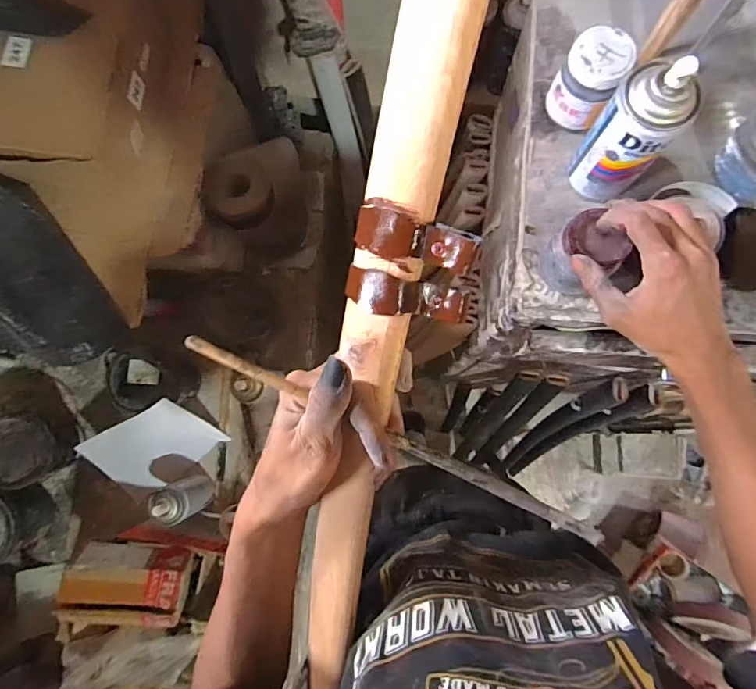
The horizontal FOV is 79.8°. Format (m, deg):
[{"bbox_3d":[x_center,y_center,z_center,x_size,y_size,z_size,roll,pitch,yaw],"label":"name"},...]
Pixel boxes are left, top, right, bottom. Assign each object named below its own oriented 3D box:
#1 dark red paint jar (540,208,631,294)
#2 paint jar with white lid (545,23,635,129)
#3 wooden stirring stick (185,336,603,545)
[{"bbox_3d":[0.189,-0.085,0.432,0.054,0.085,0.057,0,83,2],"label":"dark red paint jar"},{"bbox_3d":[0.208,-0.261,0.456,0.056,0.085,0.060,0,83,2],"label":"paint jar with white lid"},{"bbox_3d":[0.019,0.061,0.272,0.280,0.006,0.010,27,84,-9],"label":"wooden stirring stick"}]

